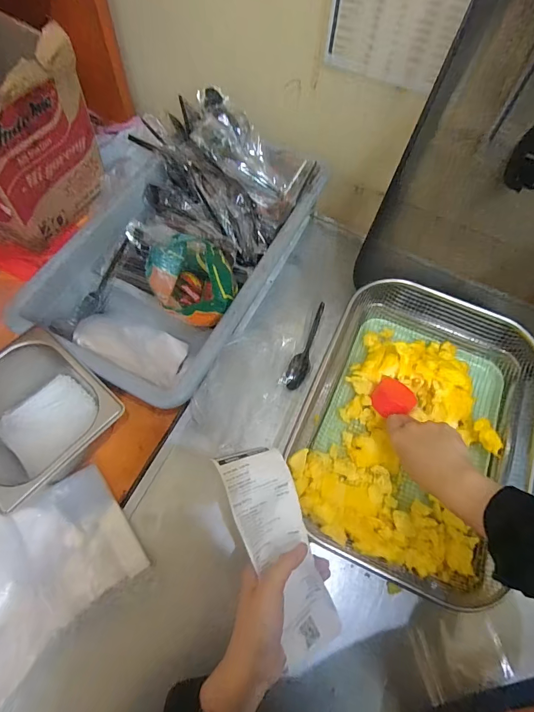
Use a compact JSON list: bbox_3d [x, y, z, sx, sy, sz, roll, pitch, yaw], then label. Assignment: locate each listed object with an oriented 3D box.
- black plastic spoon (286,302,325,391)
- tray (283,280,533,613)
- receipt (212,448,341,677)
[{"bbox_3d":[0.065,-0.018,0.570,0.028,0.022,0.155,23,65,8],"label":"black plastic spoon"},{"bbox_3d":[0.193,0.086,0.493,0.273,0.076,0.369,24,66,8],"label":"tray"},{"bbox_3d":[0.015,0.193,0.385,0.074,0.022,0.202,-17,80,-32],"label":"receipt"}]

